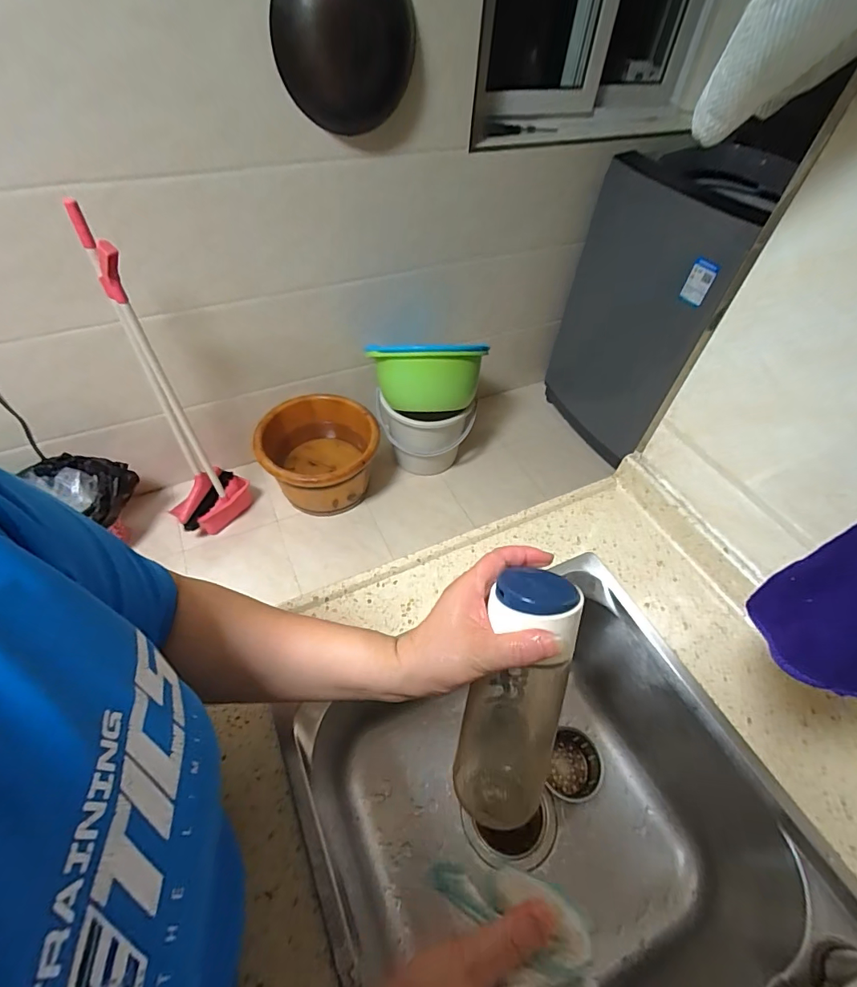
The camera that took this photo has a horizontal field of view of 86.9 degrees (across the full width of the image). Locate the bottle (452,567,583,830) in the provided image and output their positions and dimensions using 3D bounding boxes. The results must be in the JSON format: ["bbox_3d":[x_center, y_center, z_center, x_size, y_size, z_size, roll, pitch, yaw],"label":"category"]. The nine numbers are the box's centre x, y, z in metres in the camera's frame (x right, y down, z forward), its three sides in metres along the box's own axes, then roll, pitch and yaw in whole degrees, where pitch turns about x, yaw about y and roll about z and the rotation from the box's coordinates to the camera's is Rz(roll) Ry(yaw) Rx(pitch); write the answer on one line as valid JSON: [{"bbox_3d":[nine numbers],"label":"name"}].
[{"bbox_3d":[0.074,0.155,0.345,0.068,0.197,0.074,4,28,1],"label":"bottle"}]

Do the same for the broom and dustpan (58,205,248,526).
[{"bbox_3d":[-0.662,-0.217,1.167,0.165,0.885,0.190,-1,51,-4],"label":"broom and dustpan"}]

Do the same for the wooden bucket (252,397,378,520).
[{"bbox_3d":[-0.367,-0.106,1.548,0.372,0.276,0.349,2,51,-2],"label":"wooden bucket"}]

